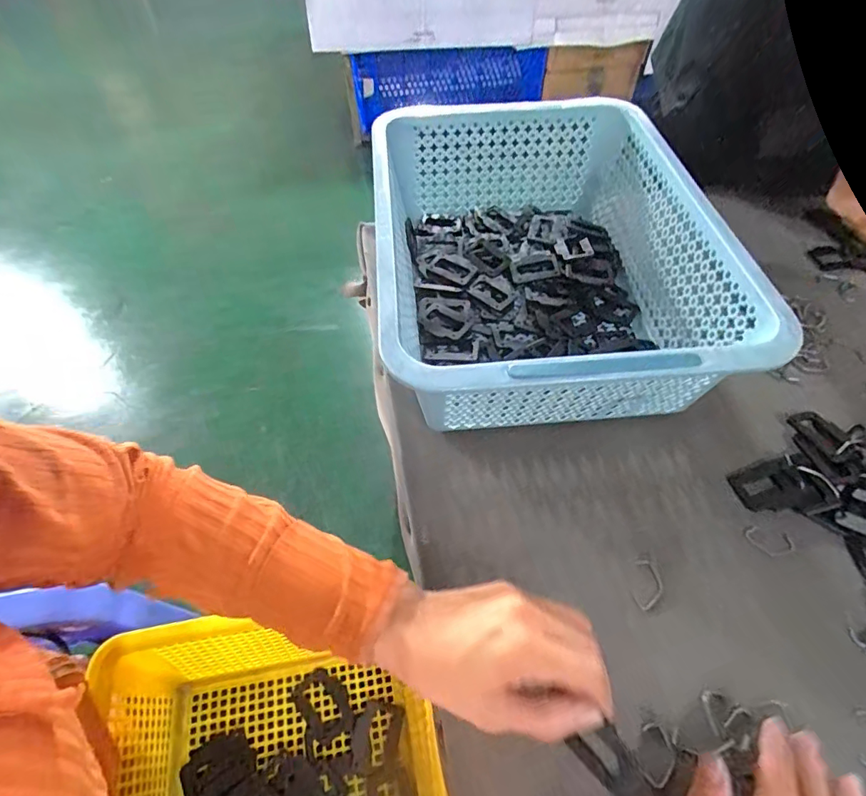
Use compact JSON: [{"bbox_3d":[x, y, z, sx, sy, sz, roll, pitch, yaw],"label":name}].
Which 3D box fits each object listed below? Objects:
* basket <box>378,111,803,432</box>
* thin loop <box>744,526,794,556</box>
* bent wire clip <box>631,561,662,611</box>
[{"bbox_3d":[0.094,-0.143,0.459,0.283,0.112,0.392,-4,55,-2],"label":"basket"},{"bbox_3d":[0.253,0.108,0.361,0.033,0.004,0.019,13,56,10],"label":"thin loop"},{"bbox_3d":[0.153,0.133,0.343,0.020,0.004,0.035,18,57,13],"label":"bent wire clip"}]

